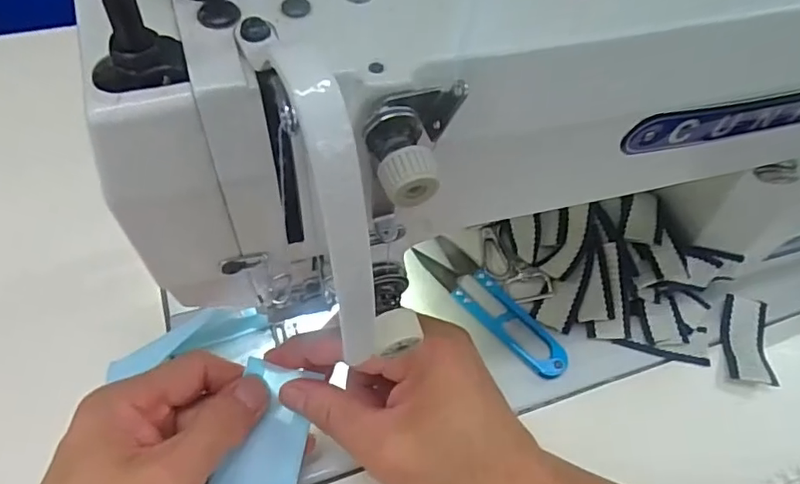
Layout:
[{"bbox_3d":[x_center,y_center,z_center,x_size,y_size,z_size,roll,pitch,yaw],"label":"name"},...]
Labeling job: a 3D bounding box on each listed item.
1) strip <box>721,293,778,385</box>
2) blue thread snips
[{"bbox_3d":[0.217,0.061,0.350,0.027,0.008,0.057,12,56,3],"label":"strip"},{"bbox_3d":[0.058,0.038,0.349,0.030,0.004,0.113,-35,66,-24],"label":"blue thread snips"}]

